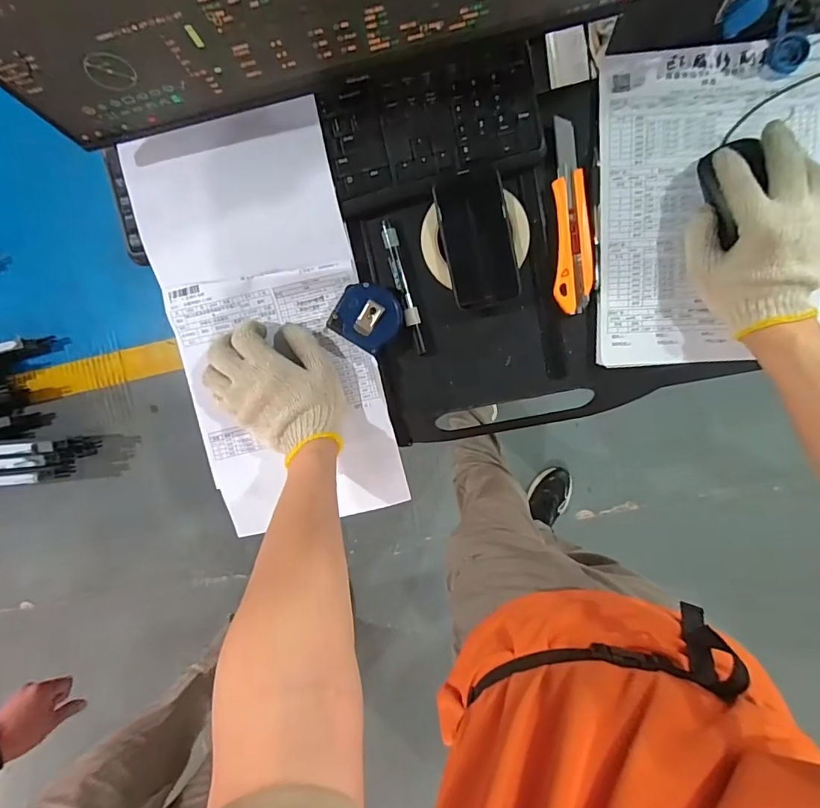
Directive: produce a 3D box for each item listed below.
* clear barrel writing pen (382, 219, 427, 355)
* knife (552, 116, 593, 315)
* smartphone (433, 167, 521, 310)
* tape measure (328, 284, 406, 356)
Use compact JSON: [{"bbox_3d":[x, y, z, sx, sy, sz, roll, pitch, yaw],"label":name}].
[{"bbox_3d":[-0.007,-0.123,0.504,0.016,0.009,0.143,-15,93,6],"label":"clear barrel writing pen"},{"bbox_3d":[0.163,-0.187,0.478,0.035,0.009,0.185,-2,95,5],"label":"knife"},{"bbox_3d":[0.067,-0.164,0.475,0.066,0.012,0.128,-12,94,6],"label":"smartphone"},{"bbox_3d":[-0.043,-0.091,0.493,0.066,0.025,0.065,33,97,2],"label":"tape measure"}]

